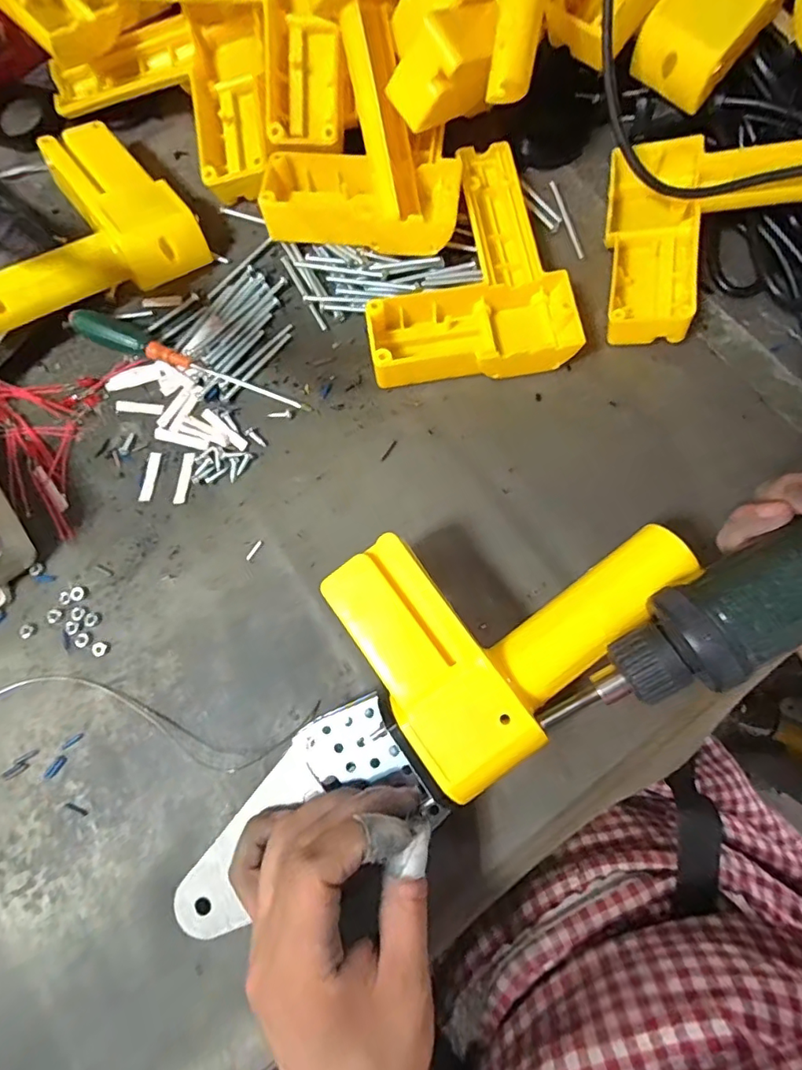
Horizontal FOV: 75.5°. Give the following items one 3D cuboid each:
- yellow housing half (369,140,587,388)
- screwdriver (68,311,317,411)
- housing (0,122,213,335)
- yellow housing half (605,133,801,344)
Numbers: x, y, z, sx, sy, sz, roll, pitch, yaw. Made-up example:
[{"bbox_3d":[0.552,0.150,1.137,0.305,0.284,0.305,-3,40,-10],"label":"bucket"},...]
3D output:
[{"bbox_3d":[0.038,-0.160,0.306,0.112,0.025,0.148,-3,77,0],"label":"yellow housing half"},{"bbox_3d":[-0.124,-0.098,0.302,0.145,0.019,0.016,23,79,6],"label":"screwdriver"},{"bbox_3d":[-0.203,-0.185,0.311,0.137,0.045,0.113,-30,78,-6],"label":"housing"},{"bbox_3d":[0.184,-0.163,0.280,0.140,0.027,0.113,7,84,26],"label":"yellow housing half"}]

